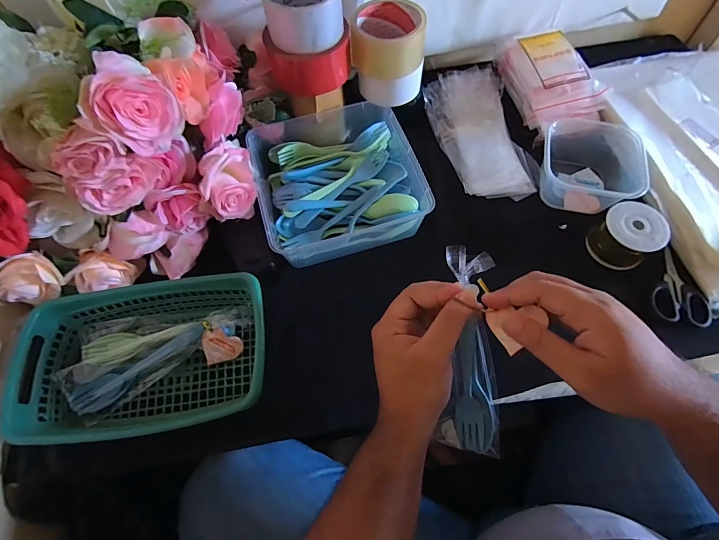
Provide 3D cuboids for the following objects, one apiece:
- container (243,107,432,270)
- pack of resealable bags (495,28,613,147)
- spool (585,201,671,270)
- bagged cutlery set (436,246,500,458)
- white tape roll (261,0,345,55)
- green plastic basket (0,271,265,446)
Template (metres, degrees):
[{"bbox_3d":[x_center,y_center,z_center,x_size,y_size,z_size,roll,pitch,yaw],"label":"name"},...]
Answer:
[{"bbox_3d":[-0.036,-0.126,0.491,0.205,0.064,0.218,-20,63,-8],"label":"container"},{"bbox_3d":[0.285,-0.278,0.544,0.108,0.059,0.161,-12,63,-4],"label":"pack of resealable bags"},{"bbox_3d":[0.322,-0.041,0.443,0.062,0.053,0.064,-1,63,2],"label":"spool"},{"bbox_3d":[0.094,0.075,0.321,0.048,0.021,0.194,-7,107,-1],"label":"bagged cutlery set"},{"bbox_3d":[-0.064,-0.301,0.426,0.086,0.051,0.086,-1,63,2],"label":"white tape roll"},{"bbox_3d":[-0.217,0.092,0.391,0.244,0.072,0.153,-9,63,-2],"label":"green plastic basket"}]

